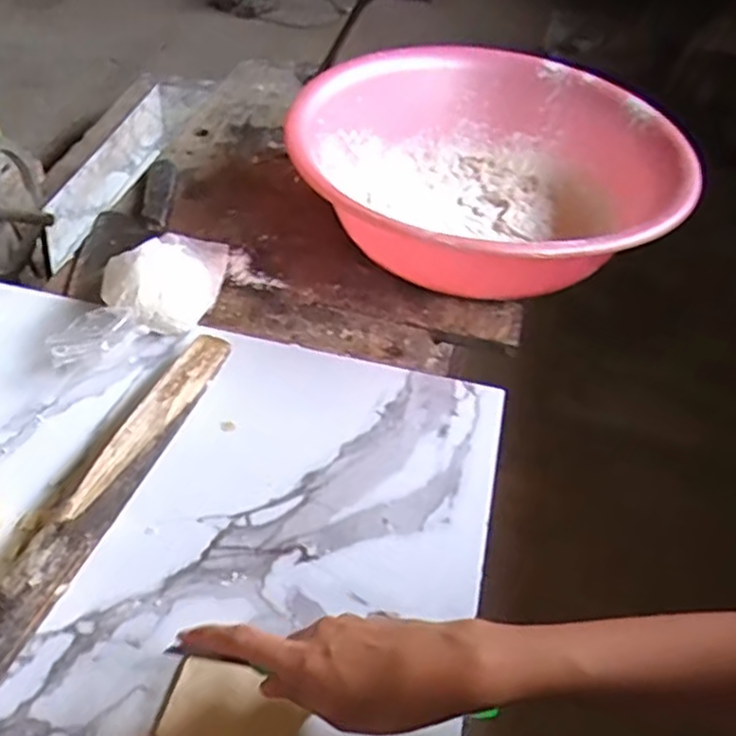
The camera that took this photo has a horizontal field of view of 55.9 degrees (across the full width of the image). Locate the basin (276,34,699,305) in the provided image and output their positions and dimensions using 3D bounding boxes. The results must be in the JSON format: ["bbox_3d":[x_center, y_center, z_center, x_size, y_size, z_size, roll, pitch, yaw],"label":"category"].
[{"bbox_3d":[0.142,-0.193,0.770,0.396,0.168,0.383,-17,49,-23],"label":"basin"}]

